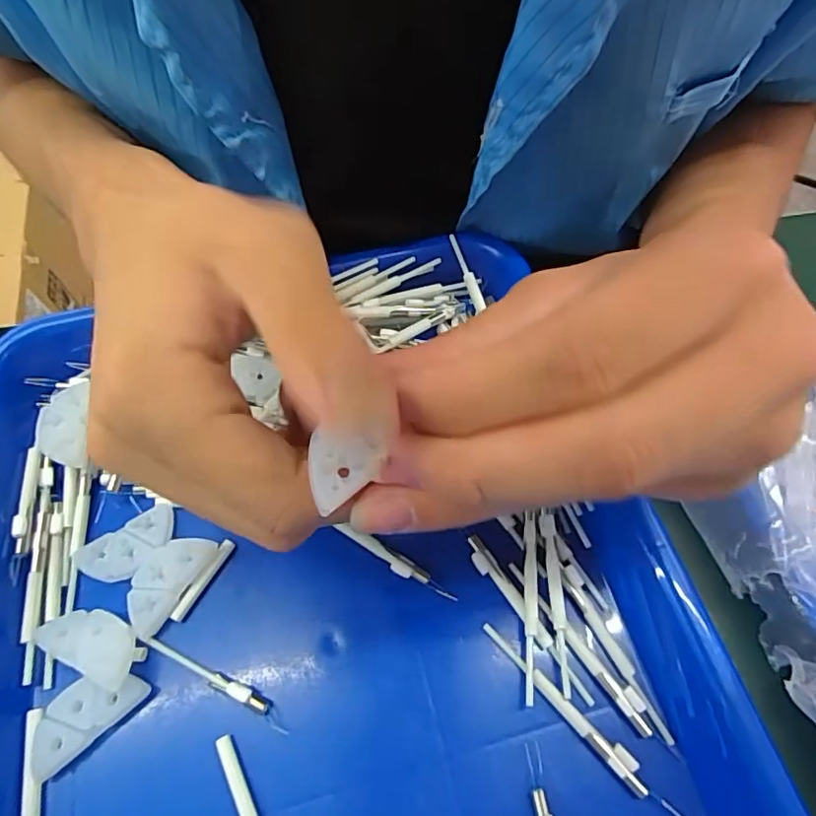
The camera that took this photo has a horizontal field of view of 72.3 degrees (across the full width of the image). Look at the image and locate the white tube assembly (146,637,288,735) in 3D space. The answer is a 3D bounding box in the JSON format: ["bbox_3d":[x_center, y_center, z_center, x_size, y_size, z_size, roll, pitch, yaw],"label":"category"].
[{"bbox_3d":[-0.068,0.096,0.198,0.061,0.008,0.006,18,68,23],"label":"white tube assembly"}]

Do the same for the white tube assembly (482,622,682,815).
[{"bbox_3d":[0.057,0.105,0.191,0.007,0.012,0.079,-41,68,-20],"label":"white tube assembly"}]

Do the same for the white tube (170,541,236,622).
[{"bbox_3d":[-0.079,0.066,0.214,0.004,0.006,0.033,26,64,14],"label":"white tube"}]

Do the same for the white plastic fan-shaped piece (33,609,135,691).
[{"bbox_3d":[-0.113,0.082,0.197,0.039,0.009,0.018,23,64,13],"label":"white plastic fan-shaped piece"}]

